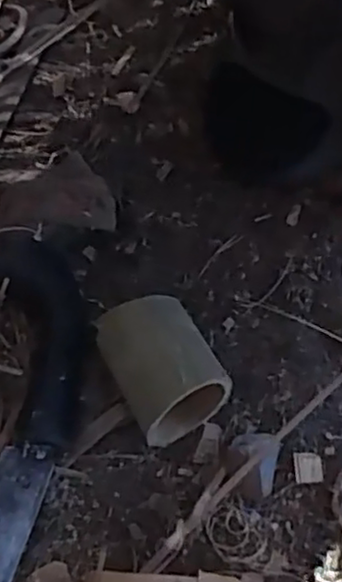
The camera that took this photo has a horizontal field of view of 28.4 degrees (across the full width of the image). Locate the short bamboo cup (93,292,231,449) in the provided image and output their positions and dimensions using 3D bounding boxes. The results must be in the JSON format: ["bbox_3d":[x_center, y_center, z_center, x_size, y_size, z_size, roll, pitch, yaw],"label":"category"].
[{"bbox_3d":[-0.007,0.045,0.418,0.058,0.056,0.080,-28,61,-13],"label":"short bamboo cup"}]

